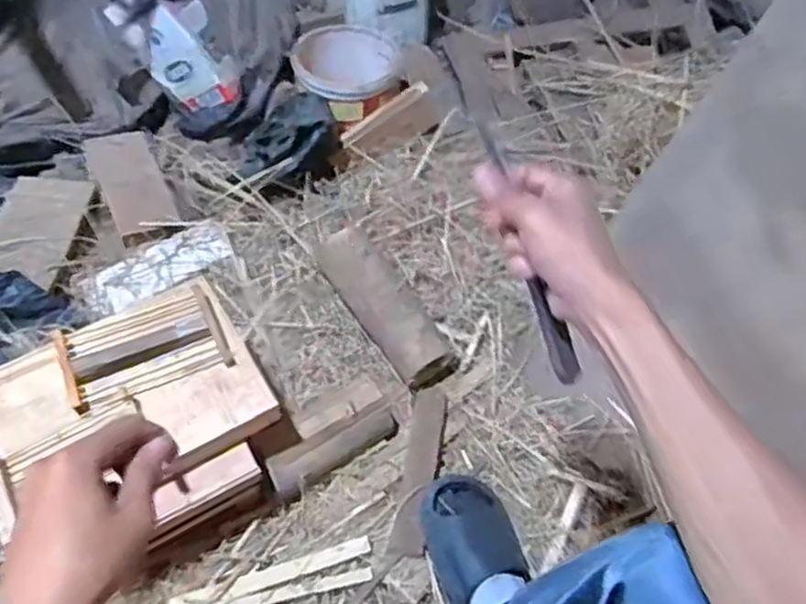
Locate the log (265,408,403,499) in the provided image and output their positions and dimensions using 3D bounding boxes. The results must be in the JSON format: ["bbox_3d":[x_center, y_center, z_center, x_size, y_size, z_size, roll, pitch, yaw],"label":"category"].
[{"bbox_3d":[-0.086,0.186,0.922,0.180,0.052,0.044,-28,60,-24],"label":"log"}]

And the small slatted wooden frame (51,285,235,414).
[{"bbox_3d":[-0.291,0.048,0.800,0.170,0.031,0.100,-18,56,-17],"label":"small slatted wooden frame"}]

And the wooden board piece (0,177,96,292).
[{"bbox_3d":[-0.559,-0.113,1.087,0.124,0.014,0.179,11,62,-2],"label":"wooden board piece"}]

